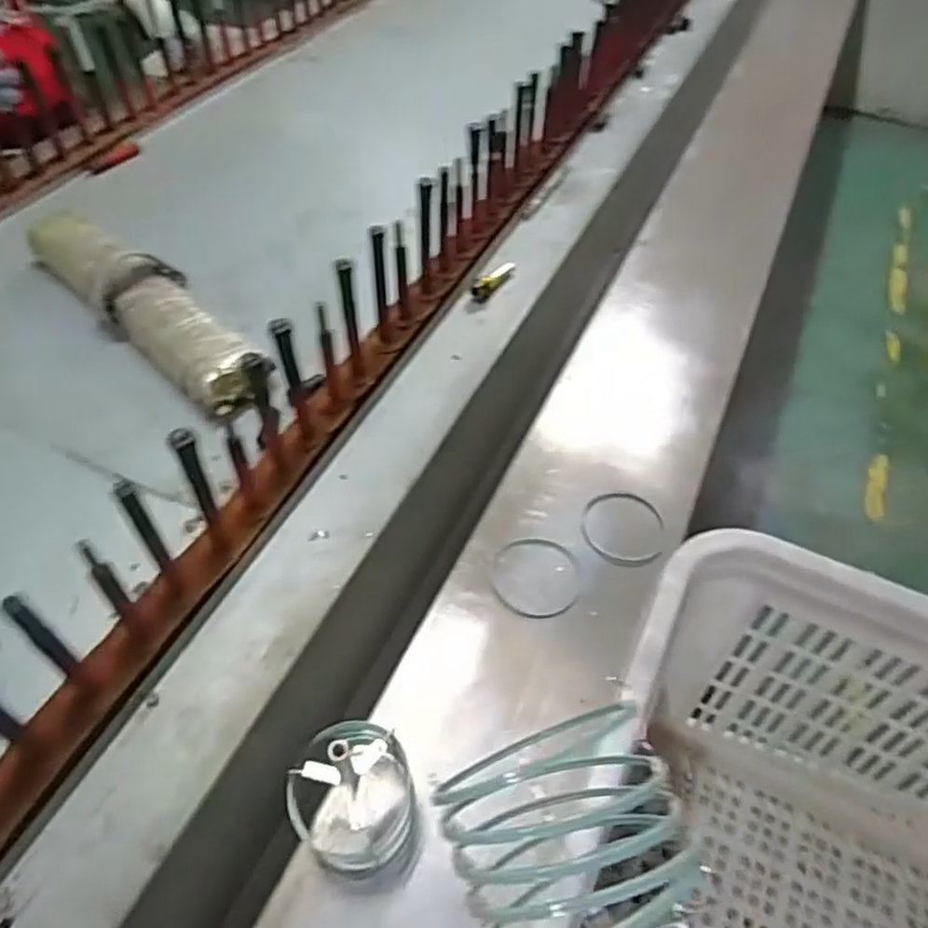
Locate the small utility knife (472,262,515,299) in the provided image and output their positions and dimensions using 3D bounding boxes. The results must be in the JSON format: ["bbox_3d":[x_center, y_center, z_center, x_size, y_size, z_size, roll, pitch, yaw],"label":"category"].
[{"bbox_3d":[0.040,-0.243,0.913,0.025,0.018,0.083,26,49,23],"label":"small utility knife"}]

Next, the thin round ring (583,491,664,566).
[{"bbox_3d":[0.204,0.081,0.893,0.106,0.006,0.116,2,48,-2],"label":"thin round ring"}]

